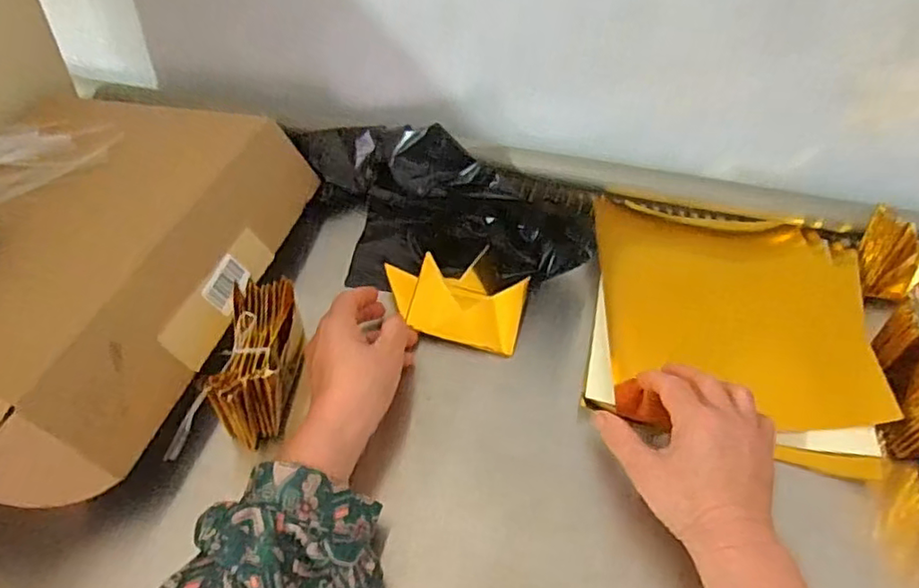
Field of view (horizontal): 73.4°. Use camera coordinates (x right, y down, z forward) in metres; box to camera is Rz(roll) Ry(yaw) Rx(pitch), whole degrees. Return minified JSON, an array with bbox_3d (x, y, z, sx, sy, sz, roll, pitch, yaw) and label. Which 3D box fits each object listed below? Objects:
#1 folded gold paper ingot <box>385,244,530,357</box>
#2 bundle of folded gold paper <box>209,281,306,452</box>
[{"bbox_3d":[-0.004,0.000,0.551,0.125,0.019,0.083,15,64,6],"label":"folded gold paper ingot"},{"bbox_3d":[-0.155,0.054,0.489,0.045,0.076,0.110,-1,48,2],"label":"bundle of folded gold paper"}]

